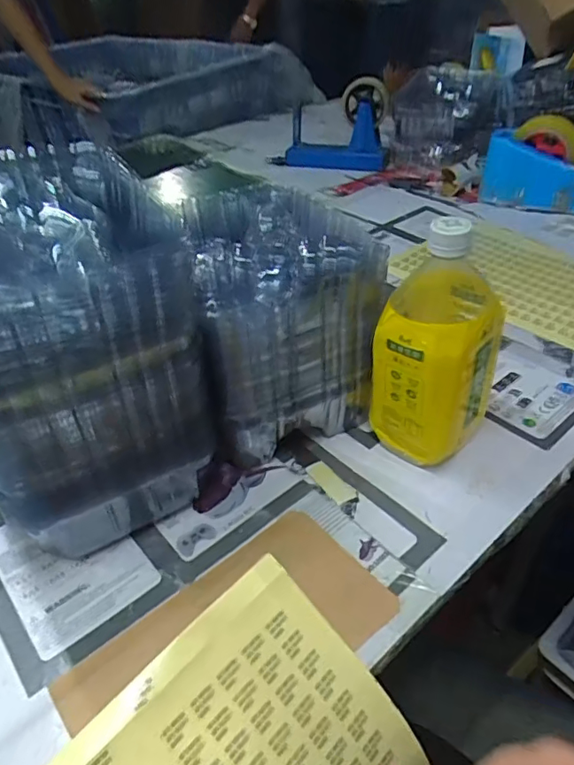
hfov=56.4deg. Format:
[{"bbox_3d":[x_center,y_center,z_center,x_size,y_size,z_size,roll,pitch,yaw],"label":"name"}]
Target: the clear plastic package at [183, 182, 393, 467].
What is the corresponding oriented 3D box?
[{"bbox_3d":[-0.011,-0.059,0.504,0.146,0.174,0.219,-11,39,-11],"label":"clear plastic package"}]

